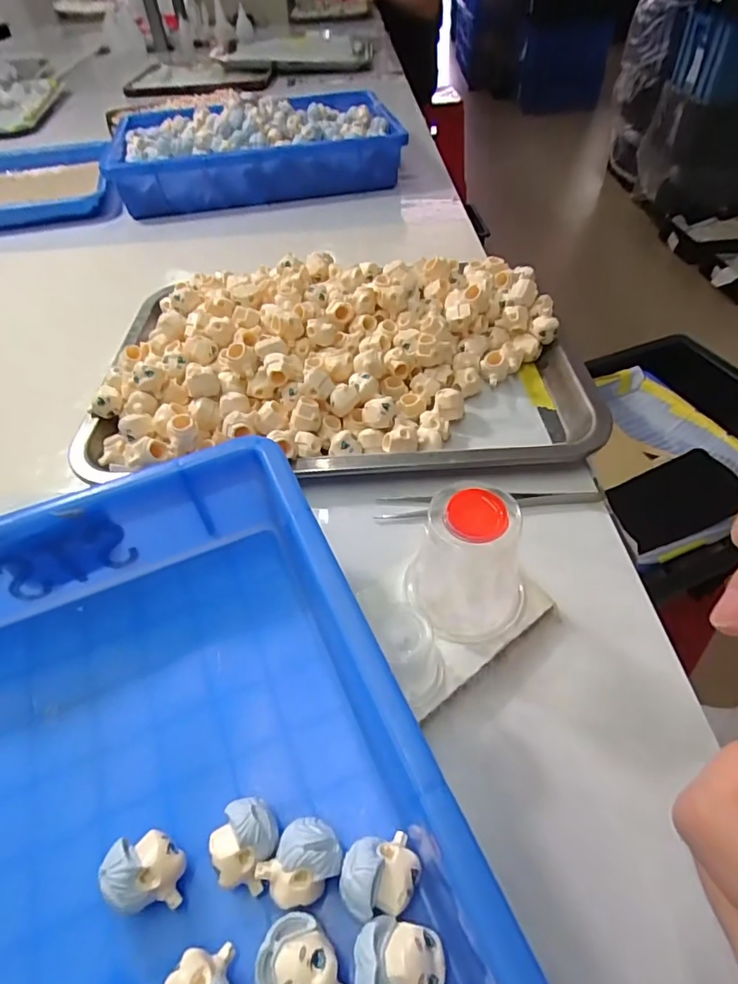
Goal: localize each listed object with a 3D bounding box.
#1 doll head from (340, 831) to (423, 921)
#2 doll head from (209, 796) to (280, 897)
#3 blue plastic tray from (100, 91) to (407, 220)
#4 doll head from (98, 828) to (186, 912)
[{"bbox_3d":[0.004,0.135,0.184,0.027,0.024,0.022,-10,49,-6],"label":"doll head"},{"bbox_3d":[-0.045,0.130,0.193,0.023,0.023,0.026,13,51,14],"label":"doll head"},{"bbox_3d":[-0.151,-0.466,0.703,0.369,0.070,0.215,-7,49,-3],"label":"blue plastic tray"},{"bbox_3d":[-0.080,0.137,0.188,0.025,0.024,0.023,-1,49,2],"label":"doll head"}]

